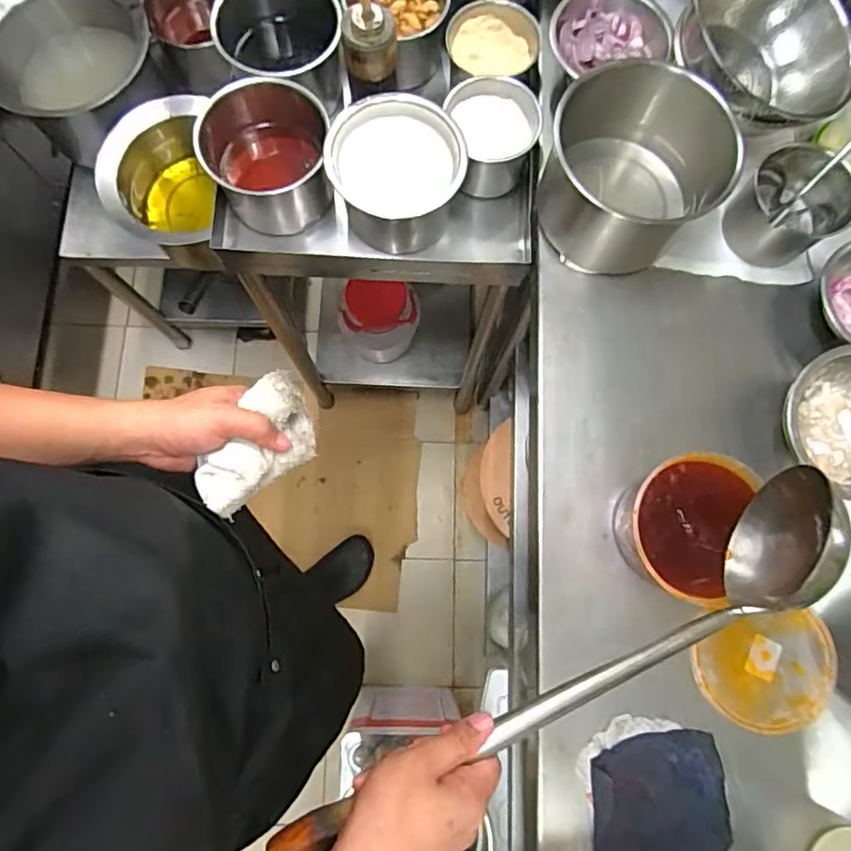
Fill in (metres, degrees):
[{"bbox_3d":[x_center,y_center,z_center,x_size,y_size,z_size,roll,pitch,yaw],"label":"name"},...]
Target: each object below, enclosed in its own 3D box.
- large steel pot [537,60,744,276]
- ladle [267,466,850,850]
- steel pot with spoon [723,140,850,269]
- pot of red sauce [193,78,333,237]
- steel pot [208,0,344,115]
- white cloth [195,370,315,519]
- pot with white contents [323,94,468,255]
[{"bbox_3d":[0.222,-0.276,0.628,0.165,0.148,0.162,0,78,-1],"label":"large steel pot"},{"bbox_3d":[0.115,0.174,0.447,0.503,0.092,0.085,-22,79,-14],"label":"ladle"},{"bbox_3d":[0.433,-0.268,0.646,0.152,0.103,0.111,-43,82,-10],"label":"steel pot with spoon"},{"bbox_3d":[-0.193,-0.325,0.717,0.147,0.132,0.148,0,78,-1],"label":"pot of red sauce"},{"bbox_3d":[-0.184,-0.476,0.733,0.148,0.124,0.161,0,78,-1],"label":"steel pot"},{"bbox_3d":[-0.143,0.020,0.501,0.064,0.043,0.127,34,79,6],"label":"white cloth"},{"bbox_3d":[-0.034,-0.301,0.699,0.152,0.109,0.155,0,78,-1],"label":"pot with white contents"}]

